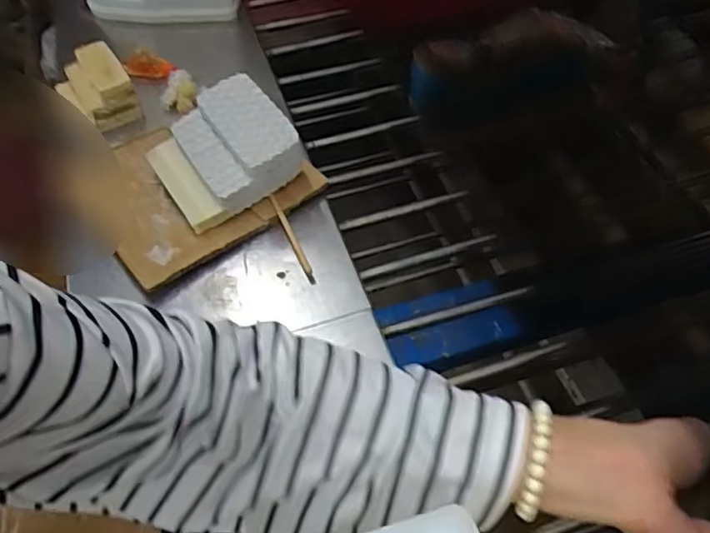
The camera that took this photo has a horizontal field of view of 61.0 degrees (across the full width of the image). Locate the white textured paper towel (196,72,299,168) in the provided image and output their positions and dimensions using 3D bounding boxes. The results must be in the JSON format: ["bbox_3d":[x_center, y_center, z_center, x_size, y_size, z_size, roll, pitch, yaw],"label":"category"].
[{"bbox_3d":[-0.095,-0.130,0.532,0.051,0.023,0.096,-32,58,-21],"label":"white textured paper towel"}]

